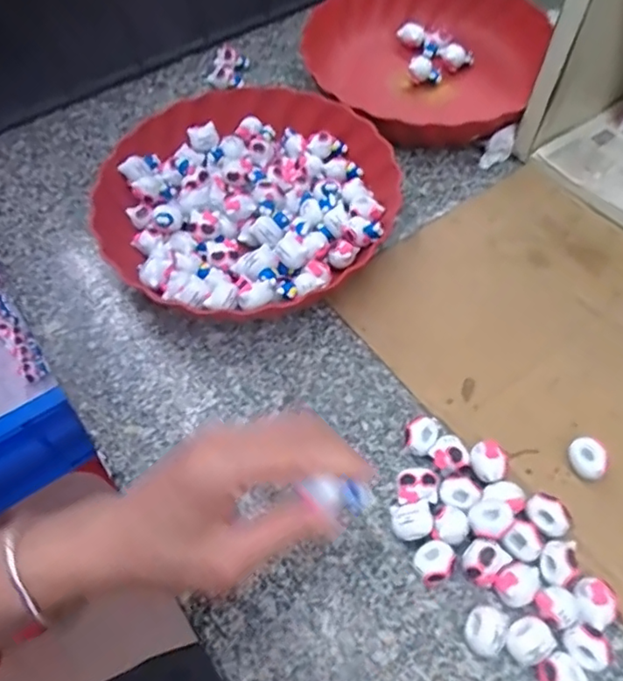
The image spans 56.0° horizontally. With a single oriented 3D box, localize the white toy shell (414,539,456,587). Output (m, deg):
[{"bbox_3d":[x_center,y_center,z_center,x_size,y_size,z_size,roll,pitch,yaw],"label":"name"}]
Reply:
[{"bbox_3d":[0.075,0.135,0.356,0.025,0.019,0.022,-29,62,-12],"label":"white toy shell"}]

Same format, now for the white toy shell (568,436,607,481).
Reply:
[{"bbox_3d":[0.177,0.078,0.378,0.021,0.020,0.025,-24,61,-9],"label":"white toy shell"}]

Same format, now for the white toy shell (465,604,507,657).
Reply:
[{"bbox_3d":[0.099,0.167,0.335,0.022,0.022,0.026,17,63,14],"label":"white toy shell"}]

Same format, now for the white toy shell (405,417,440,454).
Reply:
[{"bbox_3d":[0.074,0.065,0.396,0.020,0.022,0.028,25,65,18],"label":"white toy shell"}]

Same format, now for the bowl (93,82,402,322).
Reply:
[{"bbox_3d":[-0.057,-0.119,0.495,0.224,0.052,0.230,-2,60,3],"label":"bowl"}]

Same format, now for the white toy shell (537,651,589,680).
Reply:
[{"bbox_3d":[0.137,0.185,0.321,0.022,0.022,0.024,-38,64,-17],"label":"white toy shell"}]

